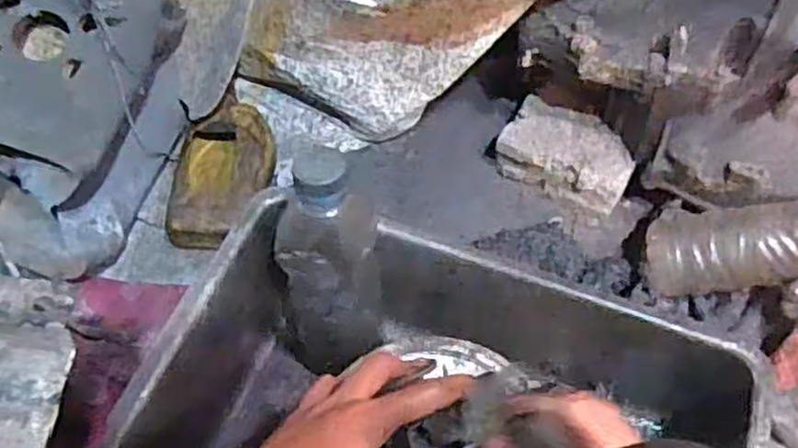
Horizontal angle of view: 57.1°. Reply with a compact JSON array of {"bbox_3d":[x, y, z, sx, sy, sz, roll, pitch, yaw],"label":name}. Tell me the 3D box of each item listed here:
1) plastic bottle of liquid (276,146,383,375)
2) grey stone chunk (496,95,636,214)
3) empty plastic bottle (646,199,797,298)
[{"bbox_3d":[-0.047,0.036,0.508,0.066,0.195,0.057,-6,56,-5],"label":"plastic bottle of liquid"},{"bbox_3d":[0.216,-0.086,0.946,0.161,0.072,0.094,23,59,15],"label":"grey stone chunk"},{"bbox_3d":[0.424,0.013,0.759,0.320,0.078,0.086,-12,50,30],"label":"empty plastic bottle"}]

